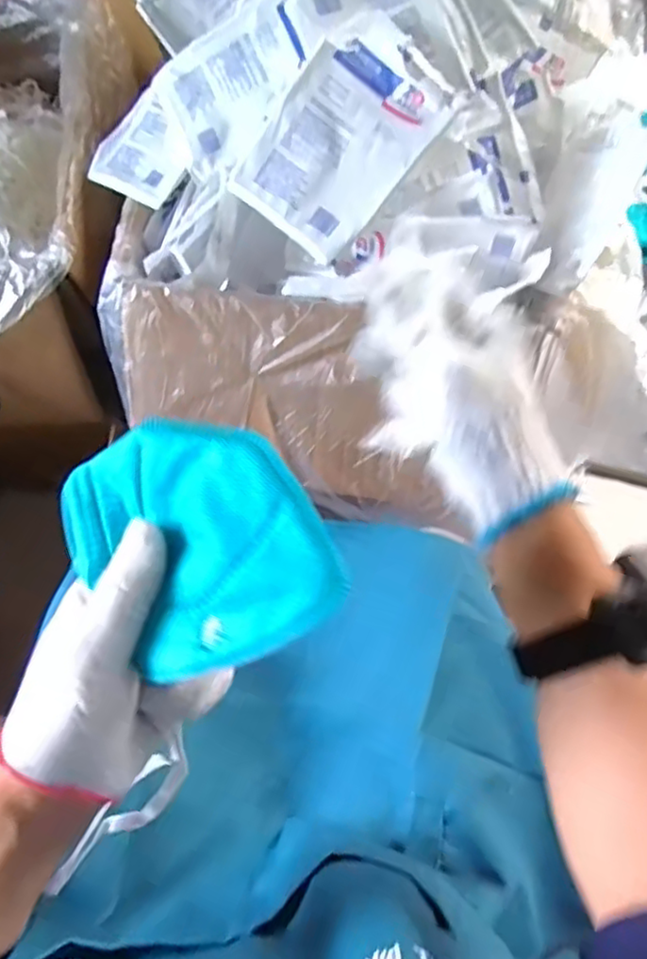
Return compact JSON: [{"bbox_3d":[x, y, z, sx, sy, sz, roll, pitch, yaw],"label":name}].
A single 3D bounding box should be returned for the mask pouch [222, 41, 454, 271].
[{"bbox_3d":[0.011,-0.286,0.563,0.124,0.011,0.160,39,97,3],"label":"mask pouch"}]

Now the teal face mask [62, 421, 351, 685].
[{"bbox_3d":[-0.054,0.023,0.262,0.102,0.006,0.112,-37,70,17],"label":"teal face mask"}]

